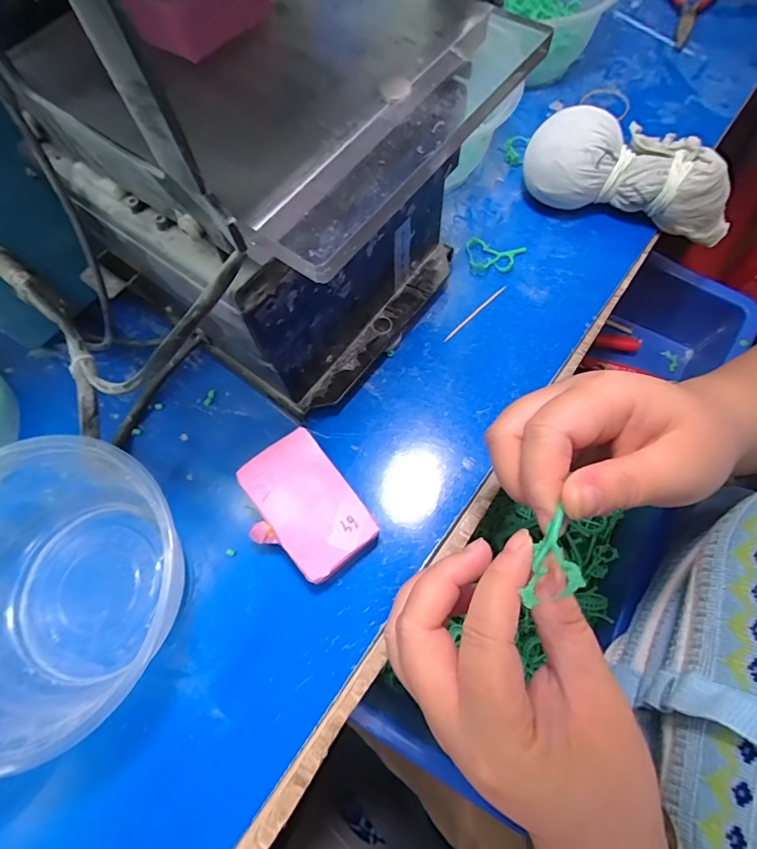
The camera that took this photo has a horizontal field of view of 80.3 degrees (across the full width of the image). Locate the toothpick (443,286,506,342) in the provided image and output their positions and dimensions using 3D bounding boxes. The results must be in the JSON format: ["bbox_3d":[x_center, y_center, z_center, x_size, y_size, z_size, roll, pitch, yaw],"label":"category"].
[{"bbox_3d":[0.065,-0.075,0.300,0.058,0.004,0.004,-41,72,-13],"label":"toothpick"}]

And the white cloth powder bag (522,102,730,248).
[{"bbox_3d":[0.175,-0.170,0.305,0.146,0.049,0.057,11,69,7],"label":"white cloth powder bag"}]

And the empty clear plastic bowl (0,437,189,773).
[{"bbox_3d":[-0.163,0.078,0.223,0.117,0.059,0.133,19,70,10],"label":"empty clear plastic bowl"}]

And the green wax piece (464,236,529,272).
[{"bbox_3d":[0.081,-0.118,0.314,0.040,0.005,0.026,13,69,8],"label":"green wax piece"}]

